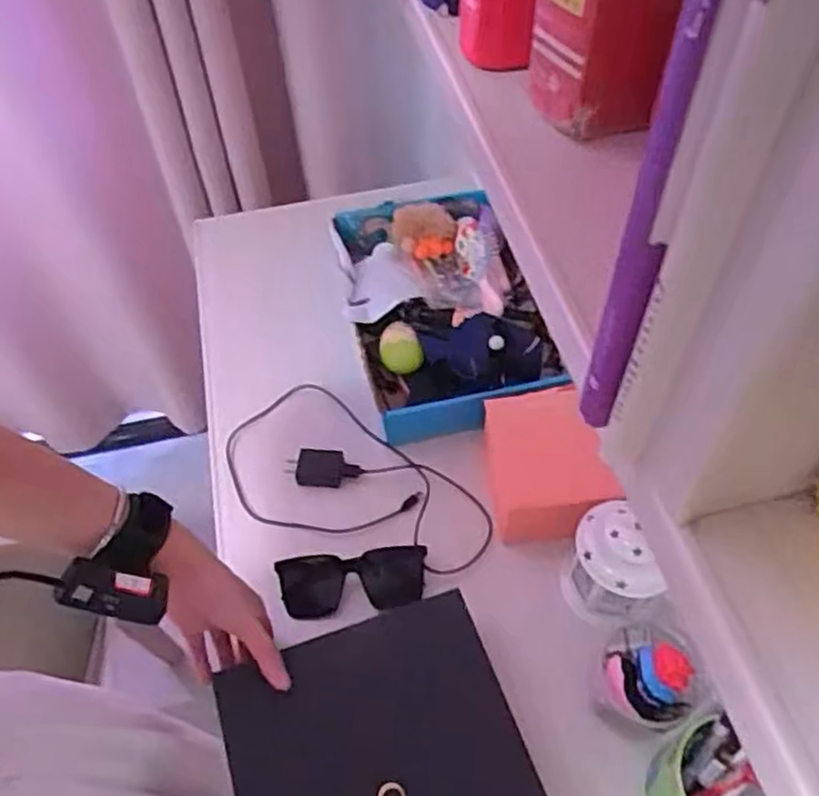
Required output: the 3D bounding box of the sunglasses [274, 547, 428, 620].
[{"bbox_3d":[-0.054,0.178,0.683,0.139,0.044,0.053,-2,53,-2],"label":"sunglasses"}]

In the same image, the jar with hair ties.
[{"bbox_3d":[0.196,0.232,0.589,0.071,0.059,0.073,0,53,0],"label":"jar with hair ties"}]

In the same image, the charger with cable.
[{"bbox_3d":[-0.065,0.096,0.741,0.288,0.031,0.159,38,61,24],"label":"charger with cable"}]

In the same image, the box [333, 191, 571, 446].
[{"bbox_3d":[0.039,-0.115,0.838,0.213,0.092,0.332,-11,54,-9],"label":"box"}]

